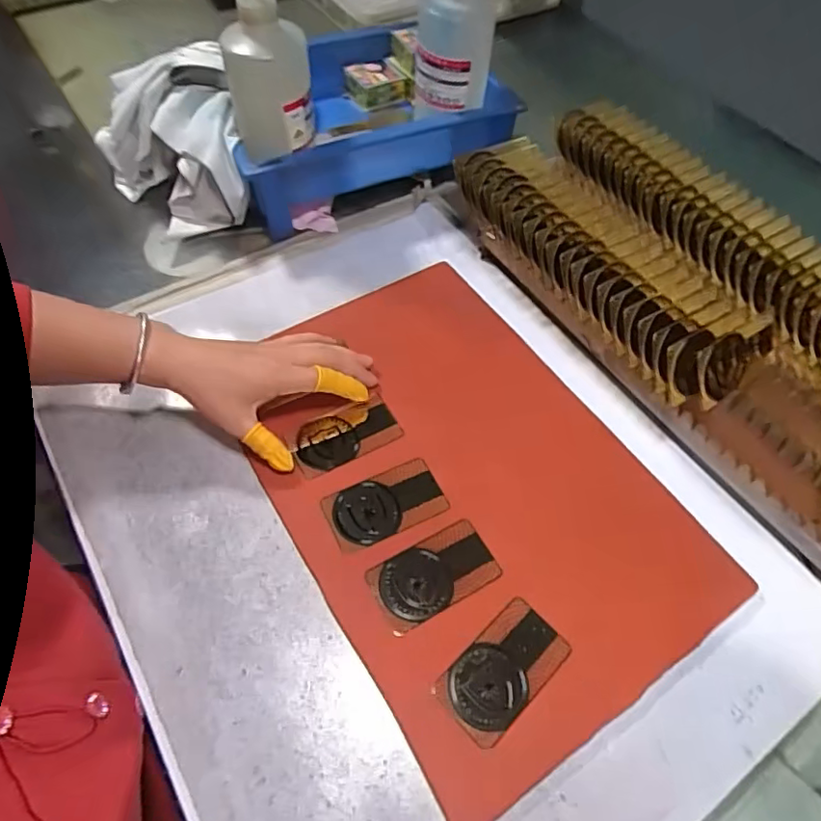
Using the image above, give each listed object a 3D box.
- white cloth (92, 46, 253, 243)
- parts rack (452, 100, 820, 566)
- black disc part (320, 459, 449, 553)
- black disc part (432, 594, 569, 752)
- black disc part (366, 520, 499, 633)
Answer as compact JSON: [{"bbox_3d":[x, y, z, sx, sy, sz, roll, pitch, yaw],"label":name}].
[{"bbox_3d":[-0.244,-0.275,0.609,0.147,0.128,0.191,-20,58,-15],"label":"white cloth"},{"bbox_3d":[0.295,-0.049,0.491,0.243,0.105,0.592,-33,63,-23],"label":"parts rack"},{"bbox_3d":[-0.019,0.071,0.440,0.087,0.005,0.049,-21,59,-16],"label":"black disc part"},{"bbox_3d":[0.061,0.168,0.382,0.087,0.005,0.048,-38,64,-25],"label":"black disc part"},{"bbox_3d":[0.017,0.116,0.413,0.087,0.004,0.049,-24,59,-18],"label":"black disc part"}]

